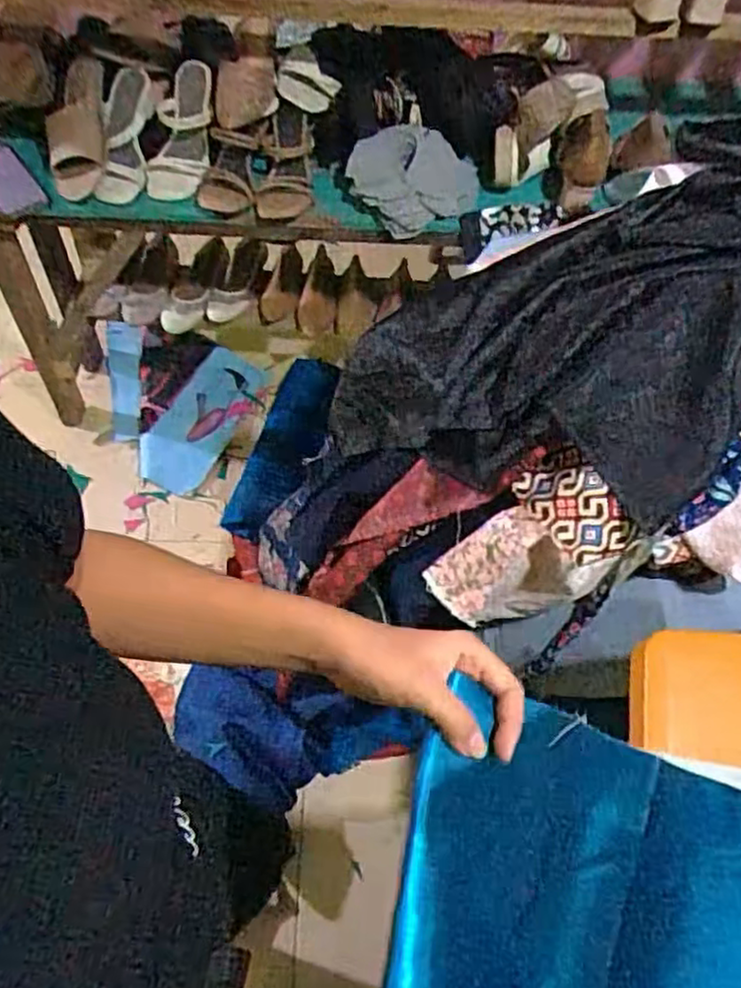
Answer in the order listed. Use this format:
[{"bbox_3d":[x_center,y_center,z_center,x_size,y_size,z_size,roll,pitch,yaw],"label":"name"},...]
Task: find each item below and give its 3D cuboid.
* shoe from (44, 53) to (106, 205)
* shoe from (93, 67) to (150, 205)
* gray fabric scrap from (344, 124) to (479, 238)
[{"bbox_3d":[-0.448,-0.572,1.100,0.085,0.057,0.233,5,87,0],"label":"shoe"},{"bbox_3d":[-0.404,-0.590,1.153,0.087,0.060,0.234,4,87,0],"label":"shoe"},{"bbox_3d":[0.067,-0.497,1.101,0.170,0.067,0.181,1,60,-2],"label":"gray fabric scrap"}]

